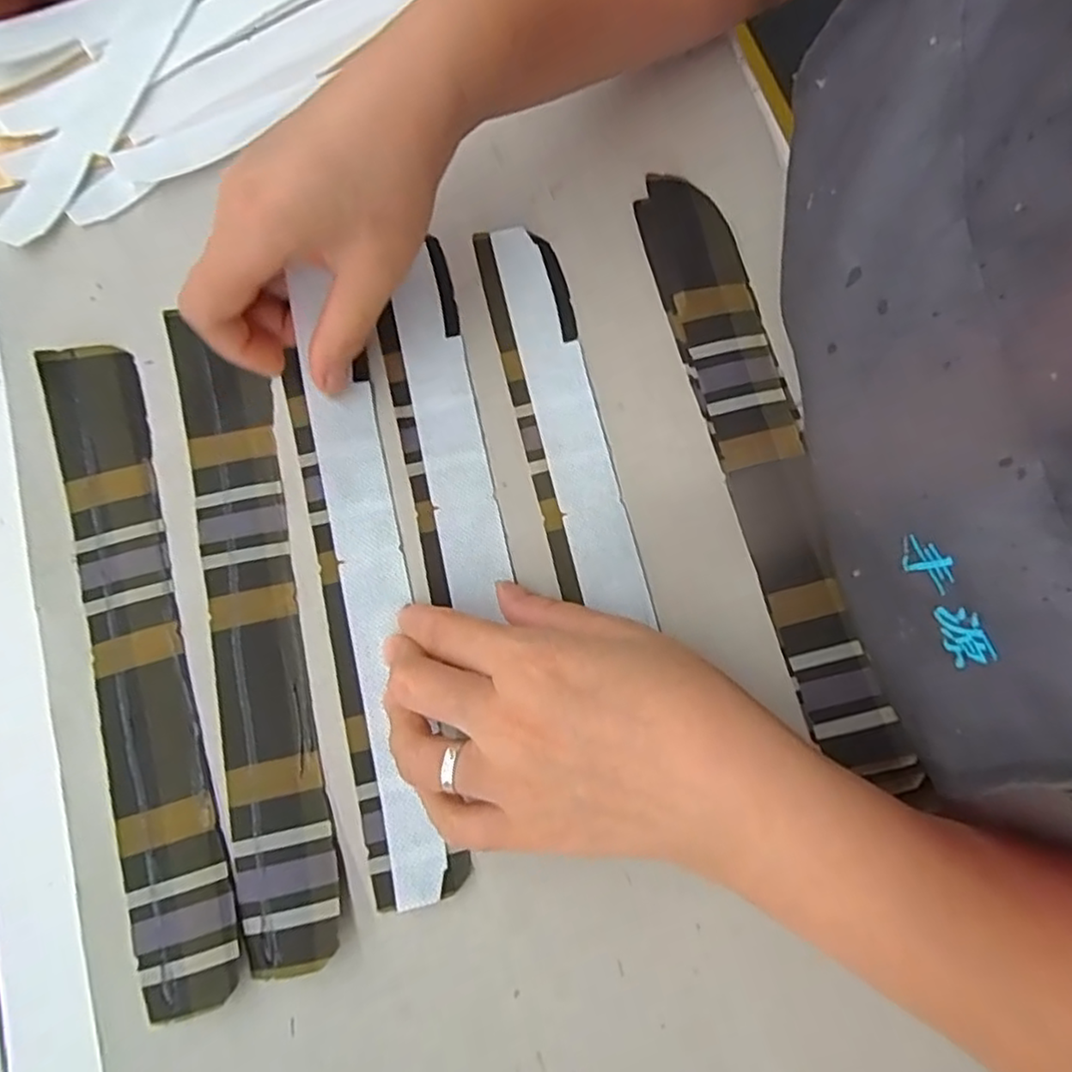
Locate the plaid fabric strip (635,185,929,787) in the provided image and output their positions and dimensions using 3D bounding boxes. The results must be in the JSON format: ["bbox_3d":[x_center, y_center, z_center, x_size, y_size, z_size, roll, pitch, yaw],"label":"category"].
[{"bbox_3d":[0.096,-0.034,0.276,0.038,0.011,0.260,-15,77,0],"label":"plaid fabric strip"}]

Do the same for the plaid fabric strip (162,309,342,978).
[{"bbox_3d":[-0.113,0.032,0.261,0.038,0.009,0.247,-11,76,-6],"label":"plaid fabric strip"}]

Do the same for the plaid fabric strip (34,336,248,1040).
[{"bbox_3d":[-0.156,0.042,0.256,0.034,0.007,0.256,-17,78,-6],"label":"plaid fabric strip"}]

